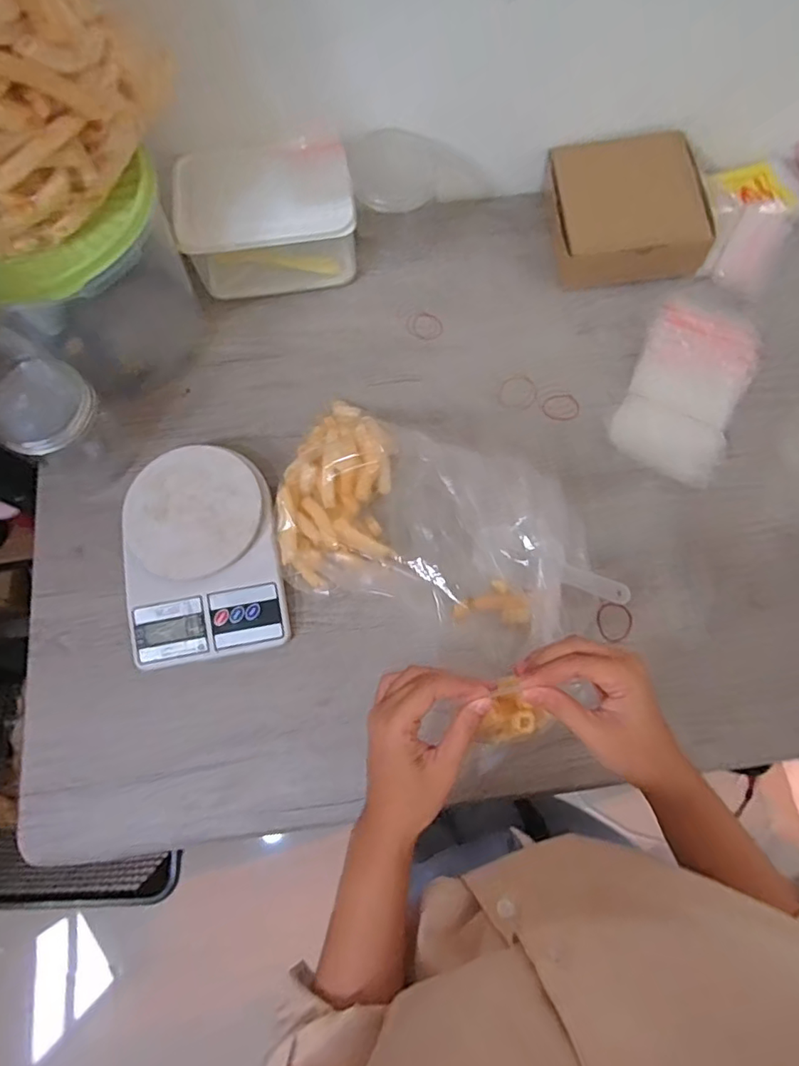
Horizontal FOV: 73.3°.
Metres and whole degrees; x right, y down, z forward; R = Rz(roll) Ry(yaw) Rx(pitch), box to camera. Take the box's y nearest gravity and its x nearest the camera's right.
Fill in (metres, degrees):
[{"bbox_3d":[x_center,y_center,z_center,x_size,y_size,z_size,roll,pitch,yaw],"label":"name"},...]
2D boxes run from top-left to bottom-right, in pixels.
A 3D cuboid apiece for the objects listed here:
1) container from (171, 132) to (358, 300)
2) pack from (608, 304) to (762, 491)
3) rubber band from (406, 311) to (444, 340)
[{"bbox_3d":[-0.143,-0.345,0.600,0.181,0.096,0.113,-9,75,-2],"label":"container"},{"bbox_3d":[0.309,-0.153,0.576,0.114,0.024,0.190,26,76,7],"label":"pack"},{"bbox_3d":[0.029,-0.242,0.629,0.044,0.005,0.034,21,76,6],"label":"rubber band"}]

